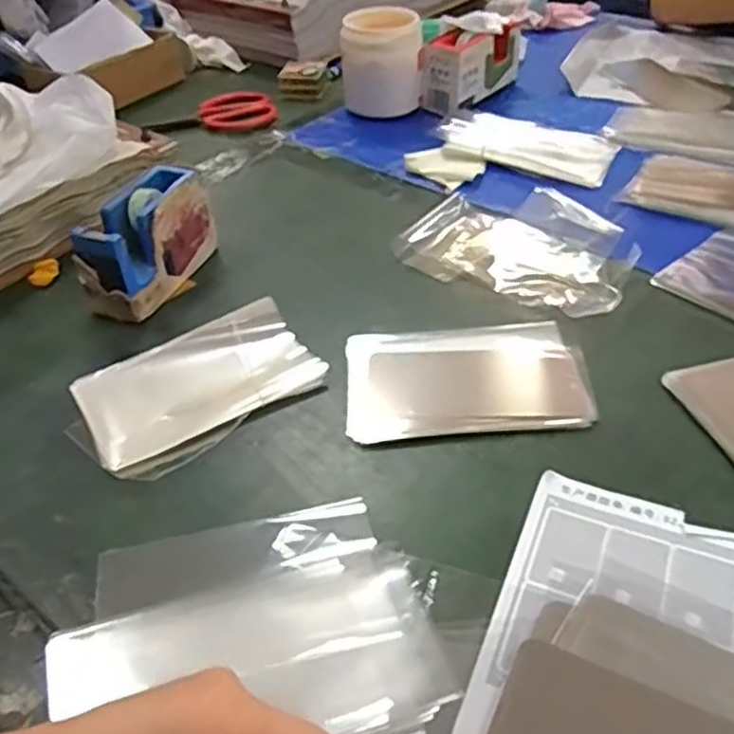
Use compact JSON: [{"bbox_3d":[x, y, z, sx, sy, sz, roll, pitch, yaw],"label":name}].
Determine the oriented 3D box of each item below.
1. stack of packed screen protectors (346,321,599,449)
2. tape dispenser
[{"bbox_3d":[0.073,0.006,0.564,0.175,0.014,0.113,-4,42,-1],"label":"stack of packed screen protectors"},{"bbox_3d":[-0.189,-0.111,0.663,0.054,0.080,0.141,14,45,18],"label":"tape dispenser"}]

